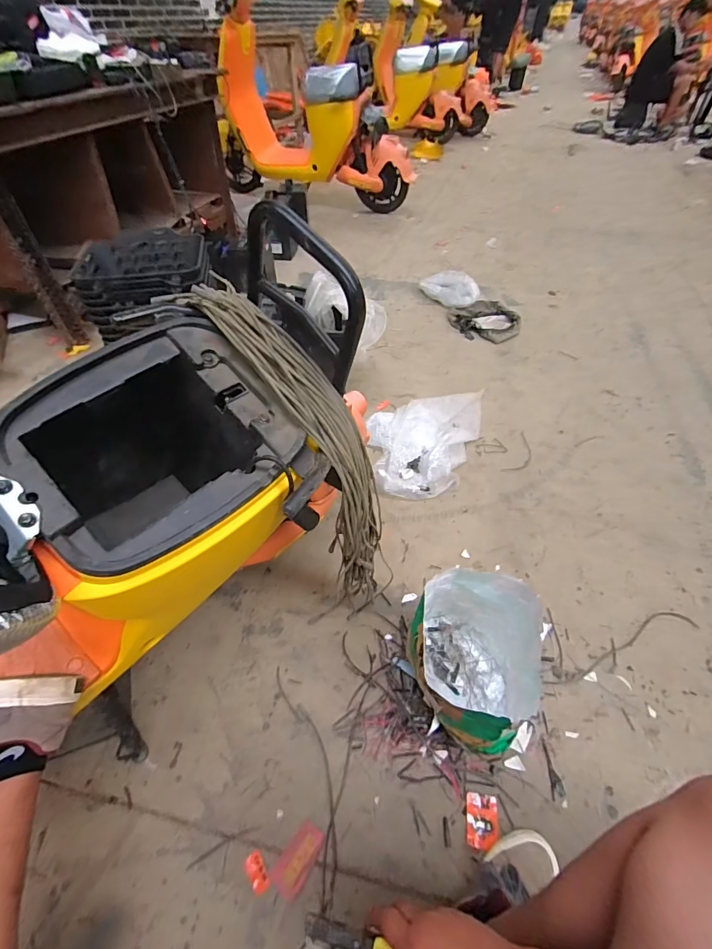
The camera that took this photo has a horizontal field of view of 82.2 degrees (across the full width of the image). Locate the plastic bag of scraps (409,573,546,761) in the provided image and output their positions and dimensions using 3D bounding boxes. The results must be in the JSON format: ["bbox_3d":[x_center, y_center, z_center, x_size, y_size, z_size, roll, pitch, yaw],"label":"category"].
[{"bbox_3d":[0.196,0.321,0.727,0.192,0.254,0.225,8,50,6],"label":"plastic bag of scraps"}]

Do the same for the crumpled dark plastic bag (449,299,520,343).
[{"bbox_3d":[0.563,-0.651,1.724,0.300,0.034,0.261,-28,56,-22],"label":"crumpled dark plastic bag"}]

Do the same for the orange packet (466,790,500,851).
[{"bbox_3d":[0.210,0.573,0.675,0.050,0.006,0.070,6,50,4],"label":"orange packet"}]

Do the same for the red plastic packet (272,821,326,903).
[{"bbox_3d":[-0.090,0.608,0.644,0.044,0.004,0.091,31,56,23],"label":"red plastic packet"}]

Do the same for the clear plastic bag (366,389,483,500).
[{"bbox_3d":[0.202,-0.133,1.250,0.321,0.056,0.500,16,52,12],"label":"clear plastic bag"}]

